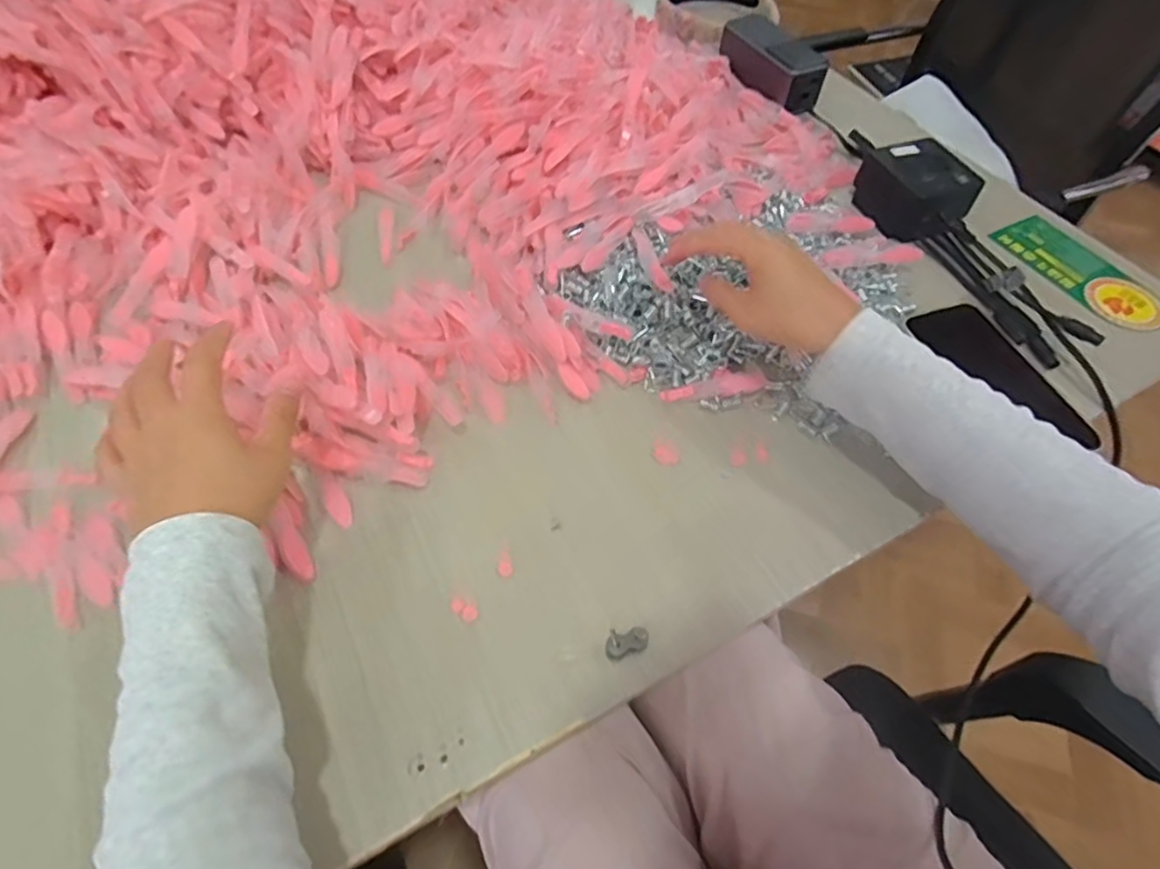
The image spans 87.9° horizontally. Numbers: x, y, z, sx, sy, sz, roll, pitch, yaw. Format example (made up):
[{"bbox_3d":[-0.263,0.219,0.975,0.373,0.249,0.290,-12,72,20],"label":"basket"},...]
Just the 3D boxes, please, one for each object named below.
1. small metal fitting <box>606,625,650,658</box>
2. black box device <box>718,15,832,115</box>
[{"bbox_3d":[0.026,0.114,0.329,0.025,0.013,0.013,-13,58,-10],"label":"small metal fitting"},{"bbox_3d":[0.208,-0.410,0.657,0.061,0.042,0.132,-26,61,-18],"label":"black box device"}]

